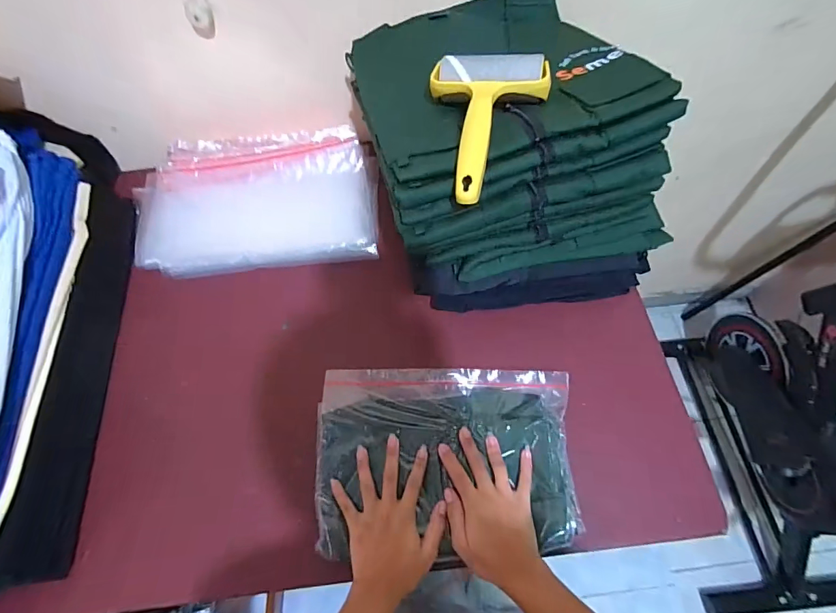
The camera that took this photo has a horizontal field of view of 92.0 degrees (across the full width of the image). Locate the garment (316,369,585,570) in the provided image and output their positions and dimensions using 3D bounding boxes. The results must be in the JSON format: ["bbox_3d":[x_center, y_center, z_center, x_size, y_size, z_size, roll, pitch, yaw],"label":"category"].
[{"bbox_3d":[0.026,0.167,0.451,0.283,0.024,0.198,1,64,3],"label":"garment"}]

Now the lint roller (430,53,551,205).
[{"bbox_3d":[0.068,-0.174,0.381,0.112,0.034,0.166,3,64,4],"label":"lint roller"}]

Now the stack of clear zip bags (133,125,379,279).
[{"bbox_3d":[-0.250,-0.171,0.628,0.369,0.048,0.261,-8,71,-4],"label":"stack of clear zip bags"}]

